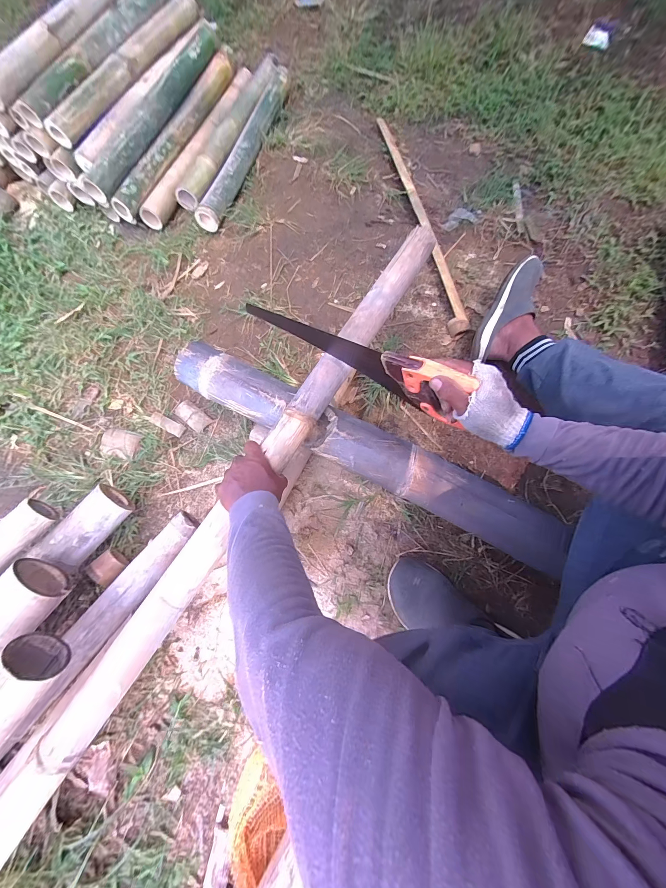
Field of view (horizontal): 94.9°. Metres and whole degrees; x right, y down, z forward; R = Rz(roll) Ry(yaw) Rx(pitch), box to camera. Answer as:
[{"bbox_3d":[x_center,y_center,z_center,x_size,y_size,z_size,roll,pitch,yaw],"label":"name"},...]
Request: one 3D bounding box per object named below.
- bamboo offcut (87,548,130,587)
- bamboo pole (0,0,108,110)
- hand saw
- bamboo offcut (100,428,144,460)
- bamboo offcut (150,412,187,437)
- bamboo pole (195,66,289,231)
[{"bbox_3d":[-0.448,0.248,0.617,0.054,0.044,0.052,34,78,11],"label":"bamboo offcut"},{"bbox_3d":[-0.745,-1.185,0.855,0.069,0.052,0.654,23,76,8],"label":"bamboo pole"},{"bbox_3d":[0.015,-0.154,0.519,0.423,0.105,0.039,31,77,20],"label":"hand saw"},{"bbox_3d":[-0.529,-0.002,0.762,0.112,0.013,0.069,14,75,6],"label":"bamboo offcut"},{"bbox_3d":[-0.413,-0.050,0.761,0.092,0.009,0.030,26,77,9],"label":"bamboo offcut"},{"bbox_3d":[-0.261,-0.973,0.973,0.072,0.068,0.735,14,75,6],"label":"bamboo pole"}]

